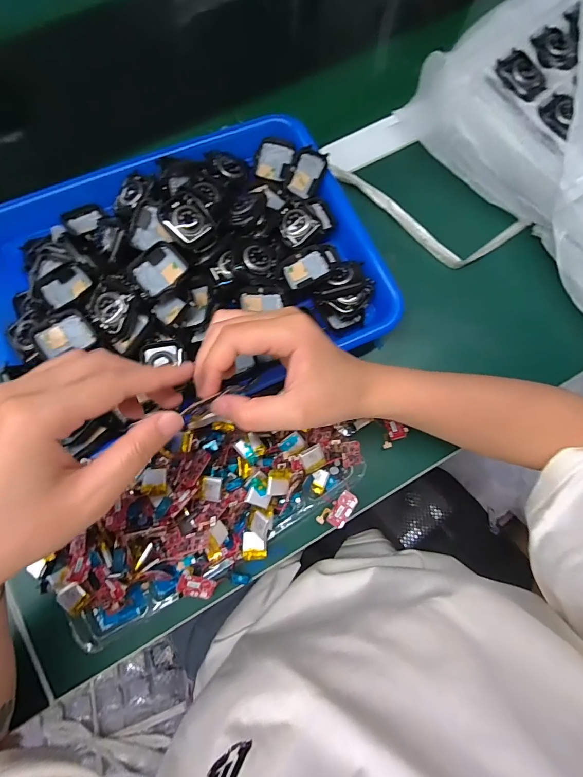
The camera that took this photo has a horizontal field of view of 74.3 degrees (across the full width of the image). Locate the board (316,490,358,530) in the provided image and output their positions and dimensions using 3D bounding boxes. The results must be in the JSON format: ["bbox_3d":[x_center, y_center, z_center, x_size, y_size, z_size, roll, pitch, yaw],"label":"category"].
[{"bbox_3d":[0.039,0.102,0.318,0.019,0.005,0.036,42,92,25],"label":"board"}]

